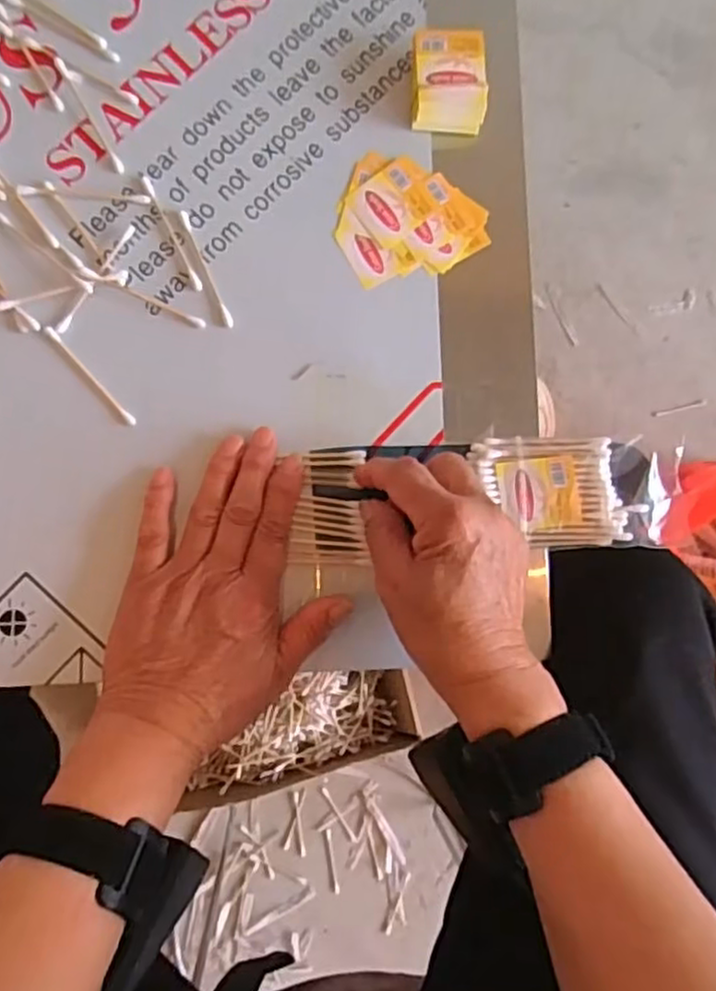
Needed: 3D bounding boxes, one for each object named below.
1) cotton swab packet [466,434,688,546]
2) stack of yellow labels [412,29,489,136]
[{"bbox_3d":[0.123,-0.002,0.395,0.110,0.012,0.060,0,84,-3],"label":"cotton swab packet"},{"bbox_3d":[0.053,-0.239,0.410,0.043,0.023,0.048,1,85,-5],"label":"stack of yellow labels"}]

